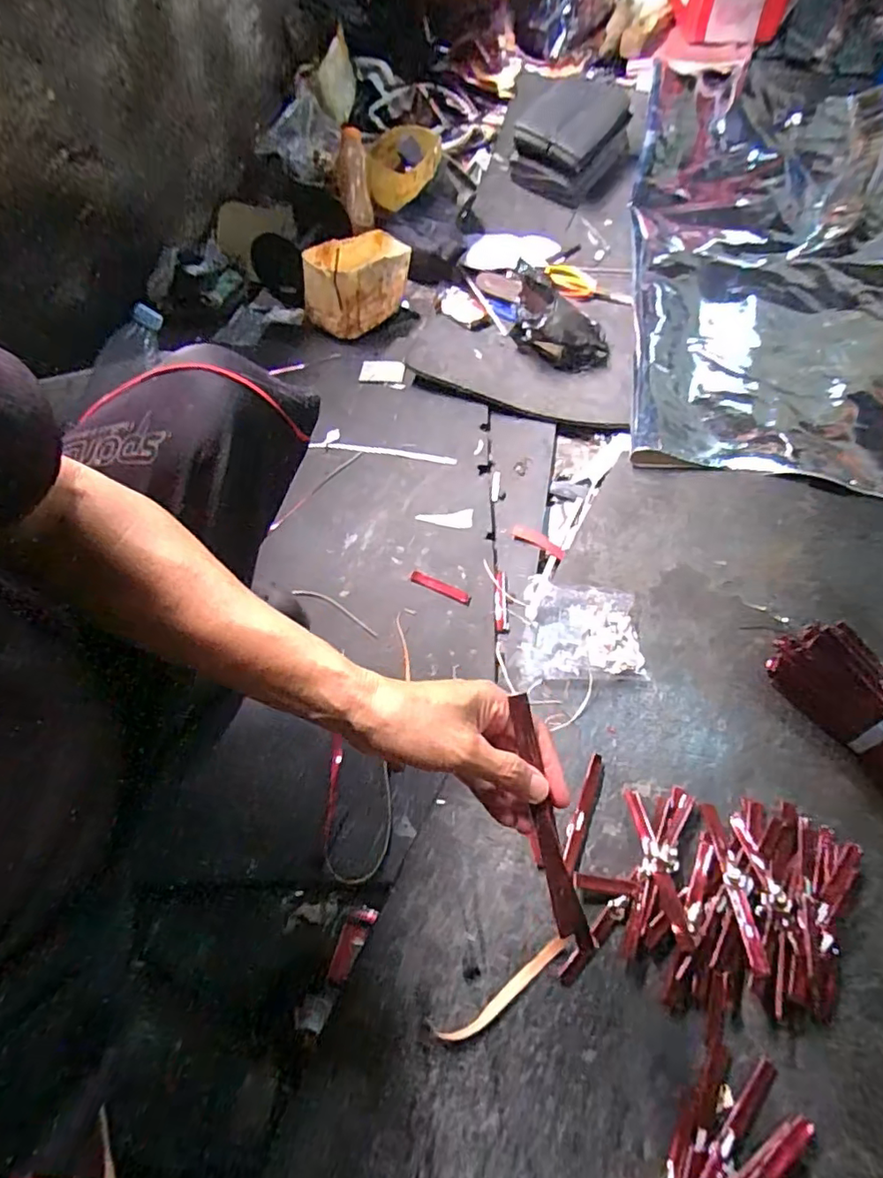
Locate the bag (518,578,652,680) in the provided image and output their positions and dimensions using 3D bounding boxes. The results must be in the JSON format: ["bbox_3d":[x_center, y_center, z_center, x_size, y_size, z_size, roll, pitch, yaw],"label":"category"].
[{"bbox_3d":[0.162,0.048,0.667,0.142,0.039,0.115,-2,57,0],"label":"bag"}]

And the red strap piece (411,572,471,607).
[{"bbox_3d":[0.000,-0.002,0.714,0.080,0.008,0.016,23,60,16],"label":"red strap piece"}]

